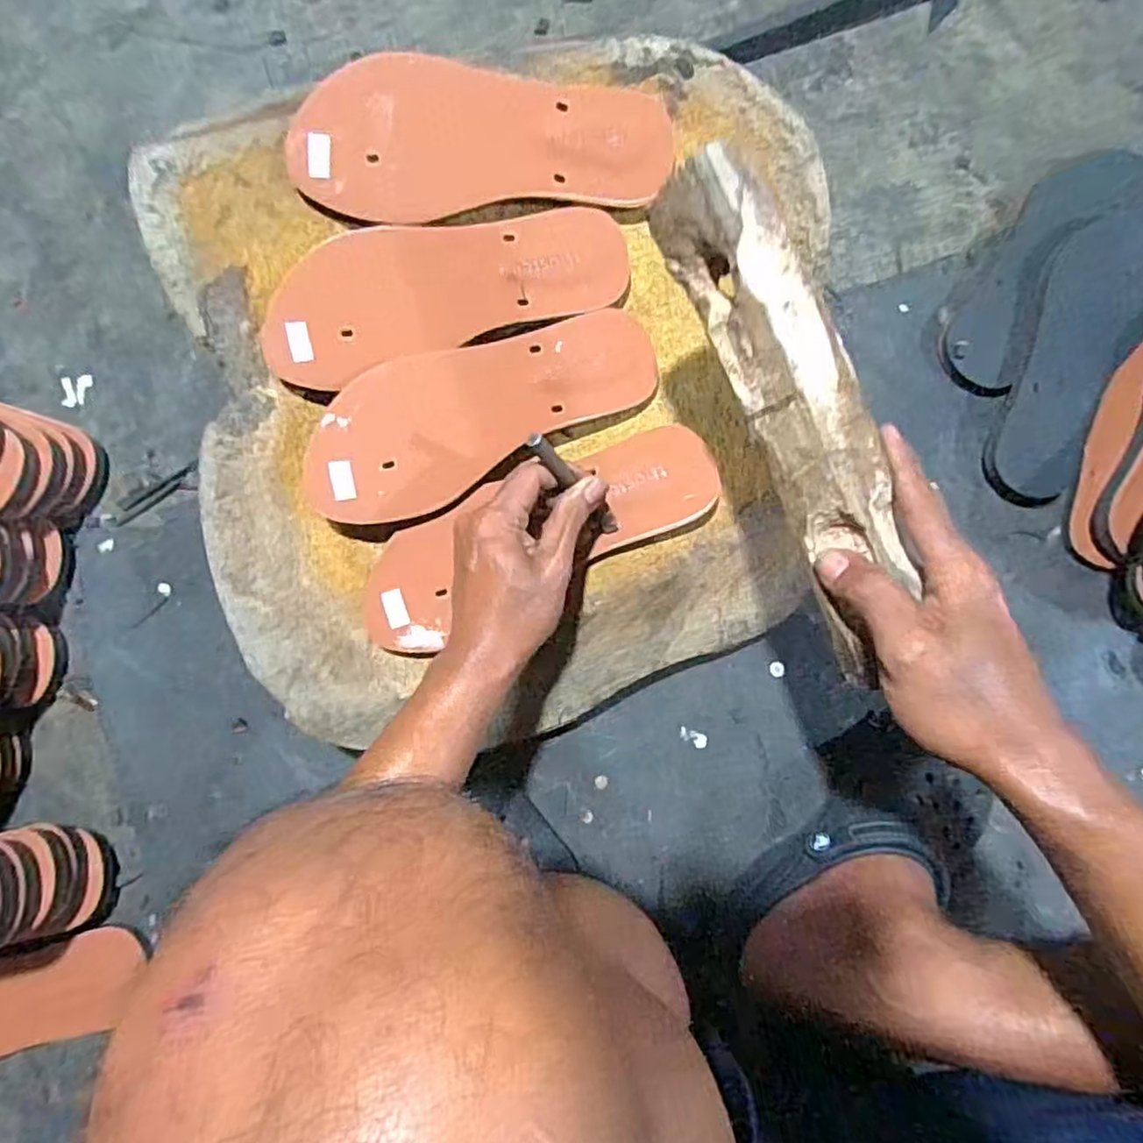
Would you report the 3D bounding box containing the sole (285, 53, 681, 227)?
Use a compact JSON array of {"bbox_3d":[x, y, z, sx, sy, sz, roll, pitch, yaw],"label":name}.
[{"bbox_3d":[-0.057,-0.290,0.457,0.247,0.011,0.090,-7,108,-6],"label":"sole"}]

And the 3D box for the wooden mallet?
[{"bbox_3d":[0.113,-0.076,0.333,0.052,0.039,0.252,-23,91,-2],"label":"wooden mallet"}]

